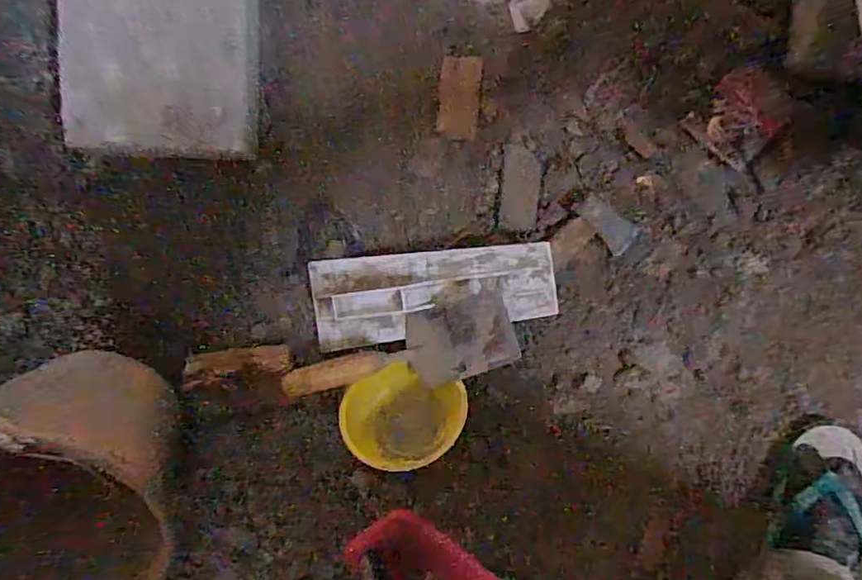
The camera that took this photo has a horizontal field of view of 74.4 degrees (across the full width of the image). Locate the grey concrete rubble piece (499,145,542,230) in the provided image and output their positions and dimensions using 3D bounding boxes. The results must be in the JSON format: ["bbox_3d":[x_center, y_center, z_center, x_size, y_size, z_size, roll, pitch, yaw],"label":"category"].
[{"bbox_3d":[0.111,-0.125,0.702,0.047,0.018,0.098,4,89,2],"label":"grey concrete rubble piece"}]

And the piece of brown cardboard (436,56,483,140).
[{"bbox_3d":[0.035,-0.237,0.700,0.050,0.006,0.097,5,89,2],"label":"piece of brown cardboard"}]

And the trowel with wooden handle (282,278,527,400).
[{"bbox_3d":[-0.034,0.076,0.666,0.273,0.037,0.101,-19,88,1],"label":"trowel with wooden handle"}]

